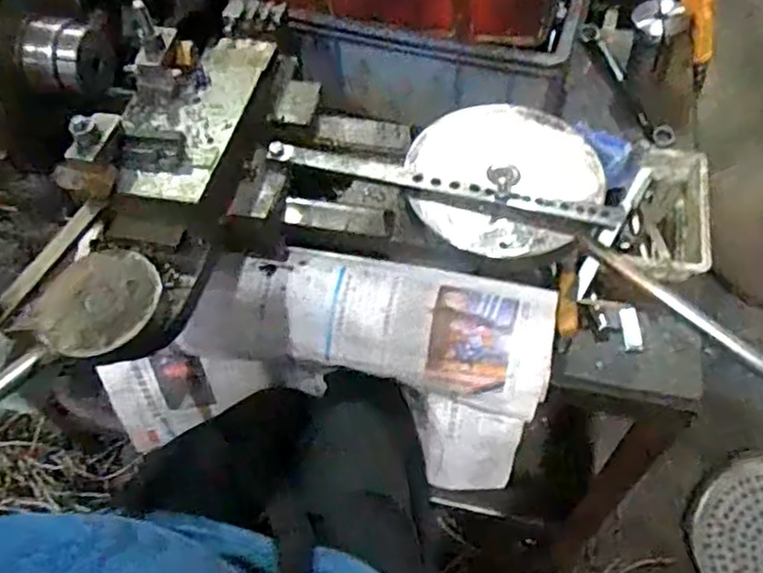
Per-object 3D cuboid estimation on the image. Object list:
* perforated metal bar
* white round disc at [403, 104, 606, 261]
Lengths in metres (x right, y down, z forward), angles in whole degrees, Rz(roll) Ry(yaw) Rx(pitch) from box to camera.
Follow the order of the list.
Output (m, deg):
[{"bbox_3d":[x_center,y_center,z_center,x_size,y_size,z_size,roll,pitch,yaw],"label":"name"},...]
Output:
[{"bbox_3d":[0.053,-0.099,0.615,0.330,0.015,0.025,13,57,12],"label":"perforated metal bar"},{"bbox_3d":[0.118,-0.109,0.630,0.181,0.025,0.177,-1,55,2],"label":"white round disc"}]

